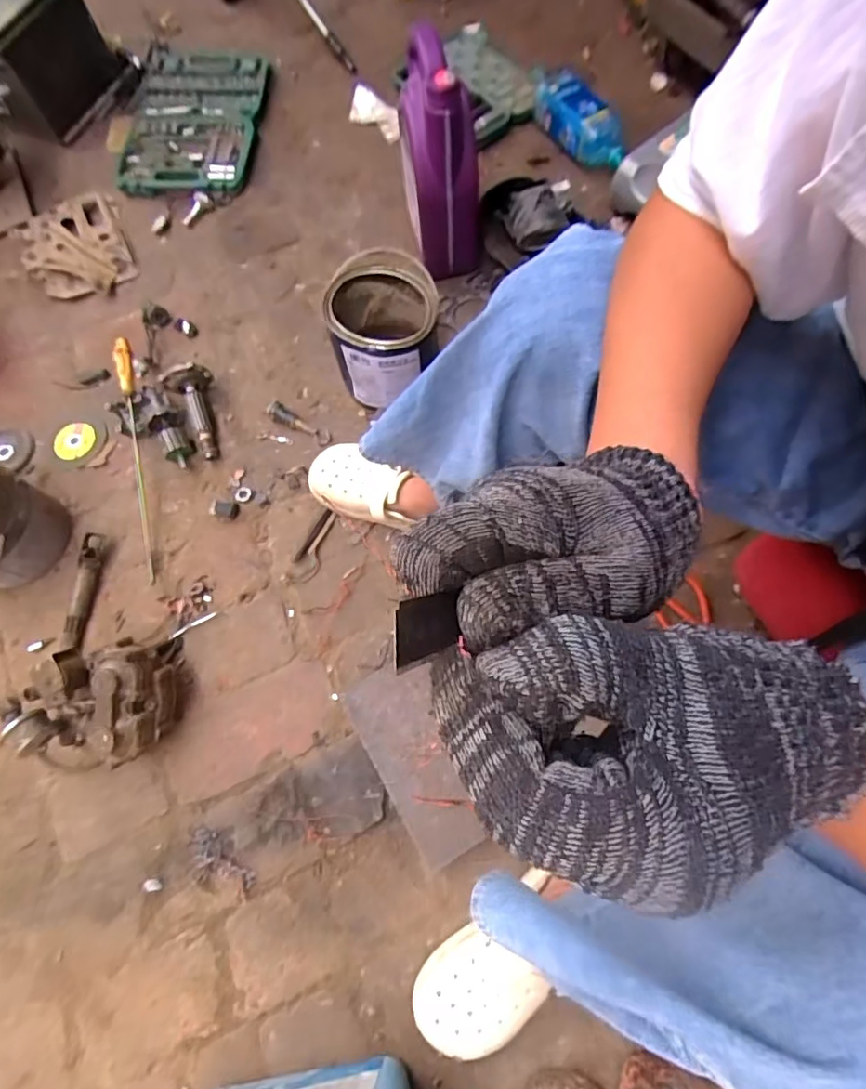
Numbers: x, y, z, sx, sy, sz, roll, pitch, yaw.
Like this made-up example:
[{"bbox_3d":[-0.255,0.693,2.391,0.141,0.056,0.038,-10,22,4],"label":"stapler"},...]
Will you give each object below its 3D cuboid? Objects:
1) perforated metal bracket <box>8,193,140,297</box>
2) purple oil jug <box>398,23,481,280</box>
[{"bbox_3d":[-0.650,-0.537,1.036,0.181,0.043,0.227,-23,70,-5],"label":"perforated metal bracket"},{"bbox_3d":[0.016,-0.561,0.858,0.114,0.308,0.155,-4,70,-1],"label":"purple oil jug"}]

